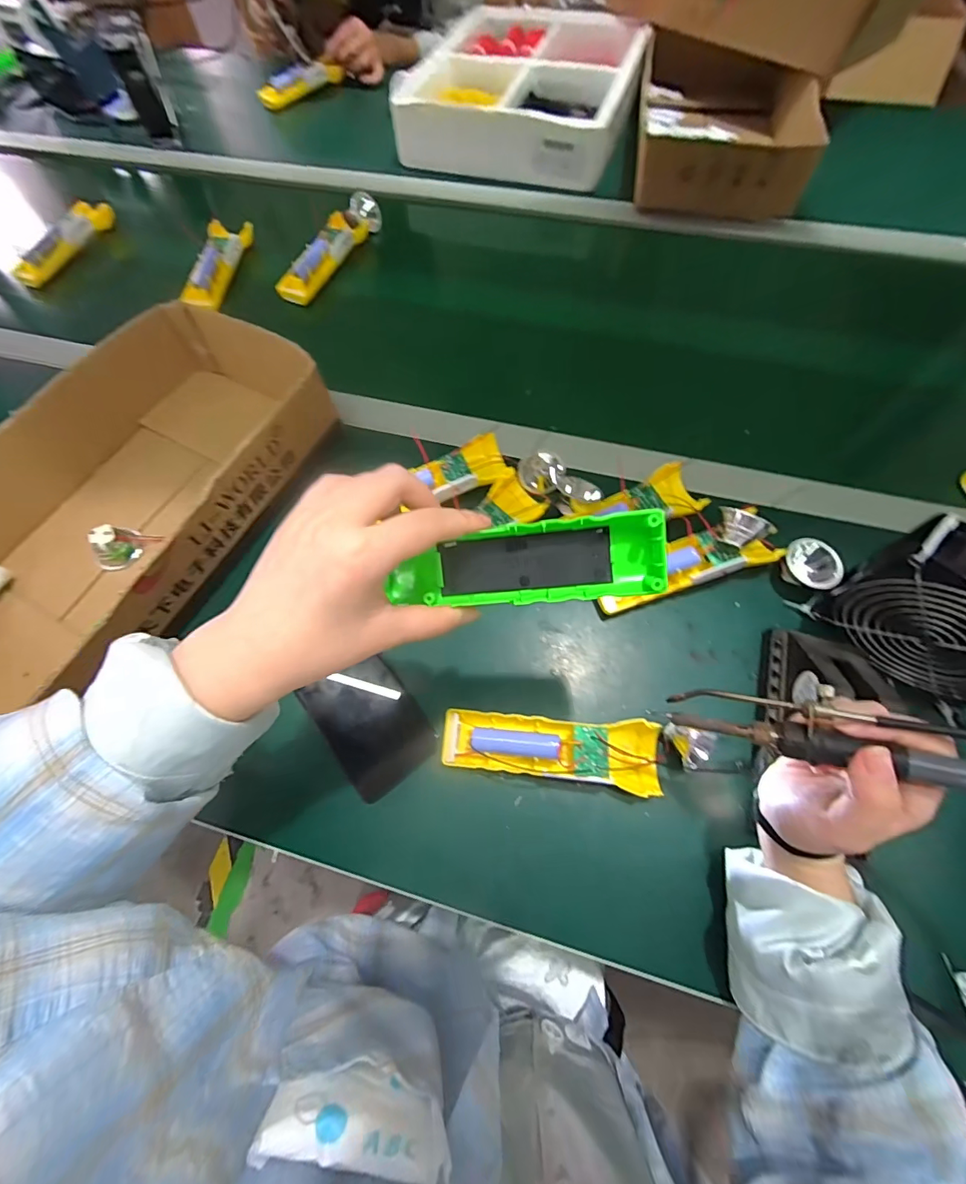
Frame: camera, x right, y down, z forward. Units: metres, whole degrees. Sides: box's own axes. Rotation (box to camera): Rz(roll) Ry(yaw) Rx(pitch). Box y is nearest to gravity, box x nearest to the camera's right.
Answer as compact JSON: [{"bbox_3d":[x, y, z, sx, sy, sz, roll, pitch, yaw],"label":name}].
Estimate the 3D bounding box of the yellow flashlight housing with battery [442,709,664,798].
[{"bbox_3d":[0.052,0.122,0.357,0.166,0.041,0.052,4,66,4],"label":"yellow flashlight housing with battery"}]

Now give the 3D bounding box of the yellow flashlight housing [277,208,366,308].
[{"bbox_3d":[-0.213,-0.452,0.616,0.042,0.041,0.177,20,68,11],"label":"yellow flashlight housing"}]

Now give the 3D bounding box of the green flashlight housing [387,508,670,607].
[{"bbox_3d":[0.023,-0.014,0.244,0.139,0.024,0.042,-7,99,8],"label":"green flashlight housing"}]

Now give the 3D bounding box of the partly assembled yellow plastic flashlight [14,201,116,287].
[{"bbox_3d":[-0.592,-0.496,0.644,0.026,0.037,0.180,20,68,10],"label":"partly assembled yellow plastic flashlight"}]

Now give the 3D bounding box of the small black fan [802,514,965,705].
[{"bbox_3d":[0.329,0.020,0.329,0.050,0.126,0.116,-39,70,-14],"label":"small black fan"}]

